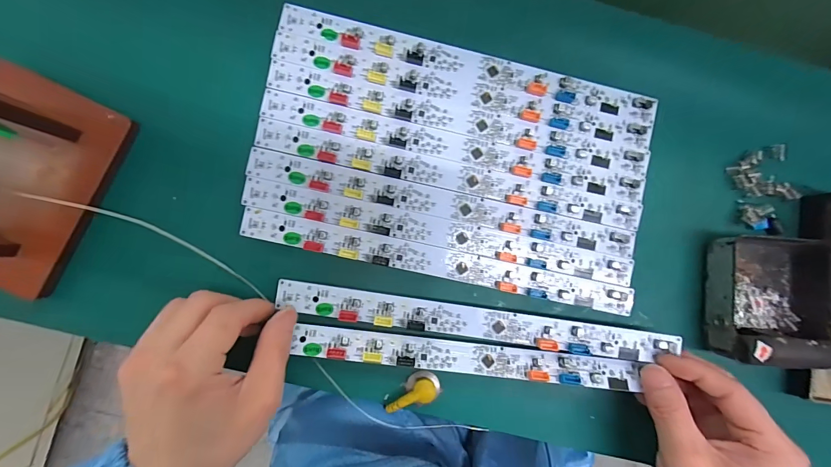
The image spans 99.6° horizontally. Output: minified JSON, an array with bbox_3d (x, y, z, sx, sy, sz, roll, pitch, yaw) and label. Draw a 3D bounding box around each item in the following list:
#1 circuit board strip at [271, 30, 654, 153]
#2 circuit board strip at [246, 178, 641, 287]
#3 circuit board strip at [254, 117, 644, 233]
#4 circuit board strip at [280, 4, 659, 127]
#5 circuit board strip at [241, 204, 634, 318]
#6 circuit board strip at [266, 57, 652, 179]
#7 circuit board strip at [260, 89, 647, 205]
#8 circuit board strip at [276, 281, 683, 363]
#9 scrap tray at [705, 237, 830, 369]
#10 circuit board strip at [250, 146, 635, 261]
[{"bbox_3d":[0.040,-0.104,0.261,0.286,0.004,0.022,13,87,-3],"label":"circuit board strip"},{"bbox_3d":[0.021,0.001,0.256,0.286,0.004,0.022,12,87,-3],"label":"circuit board strip"},{"bbox_3d":[0.028,-0.042,0.258,0.286,0.004,0.022,12,87,-3],"label":"circuit board strip"},{"bbox_3d":[0.045,-0.126,0.262,0.284,0.004,0.022,13,87,-3],"label":"circuit board strip"},{"bbox_3d":[0.020,0.023,0.255,0.287,0.006,0.021,12,87,-3],"label":"circuit board strip"},{"bbox_3d":[0.036,-0.085,0.260,0.285,0.004,0.024,12,87,-3],"label":"circuit board strip"},{"bbox_3d":[0.032,-0.063,0.260,0.285,0.005,0.022,12,87,-3],"label":"circuit board strip"},{"bbox_3d":[0.043,0.065,0.250,0.279,0.009,0.024,8,88,0],"label":"circuit board strip"},{"bbox_3d":[0.266,0.048,0.261,0.078,0.037,0.089,2,88,-4],"label":"scrap tray"},{"bbox_3d":[0.023,-0.019,0.257,0.287,0.005,0.022,12,87,-3],"label":"circuit board strip"}]

